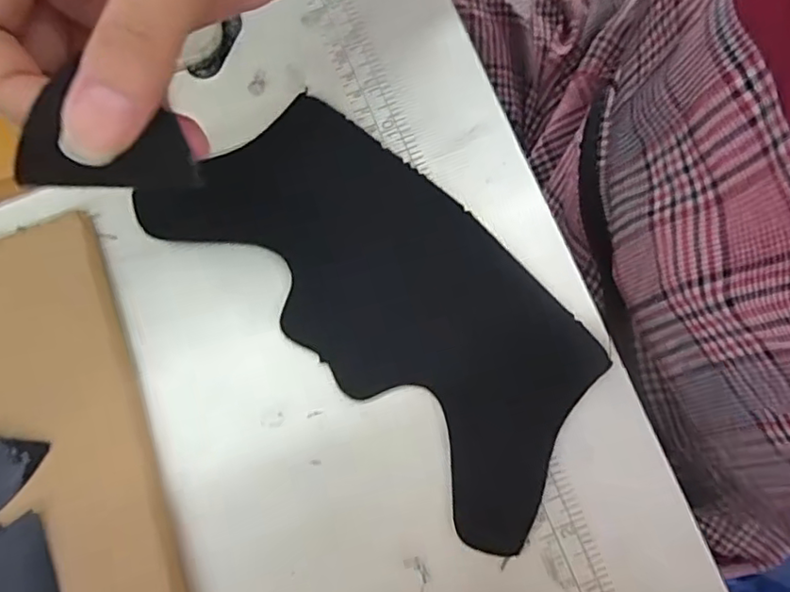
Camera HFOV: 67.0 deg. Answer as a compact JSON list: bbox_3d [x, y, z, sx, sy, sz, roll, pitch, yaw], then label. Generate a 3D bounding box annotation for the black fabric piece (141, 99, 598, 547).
[{"bbox_3d":[-0.002,-0.001,0.276,0.216,0.008,0.103,43,82,7],"label":"black fabric piece"}]

